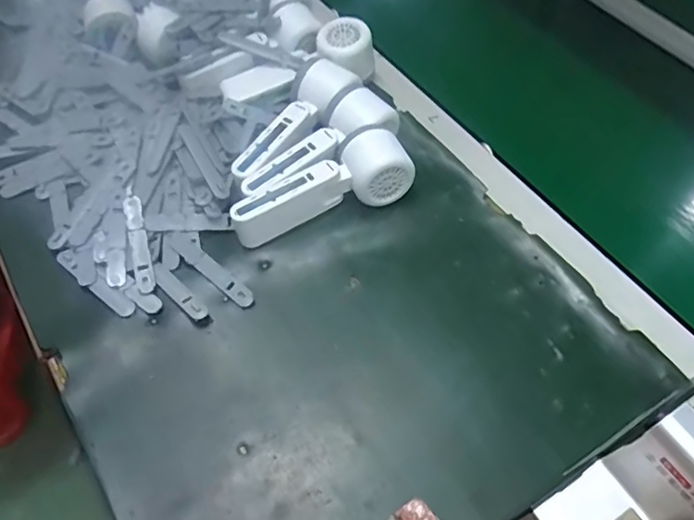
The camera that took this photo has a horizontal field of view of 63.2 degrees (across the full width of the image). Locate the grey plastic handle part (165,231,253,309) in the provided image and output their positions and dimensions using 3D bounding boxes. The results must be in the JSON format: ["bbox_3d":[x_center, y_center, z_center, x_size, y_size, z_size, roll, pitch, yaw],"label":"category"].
[{"bbox_3d":[-0.117,0.007,0.478,0.093,0.008,0.016,38,62,20],"label":"grey plastic handle part"}]

